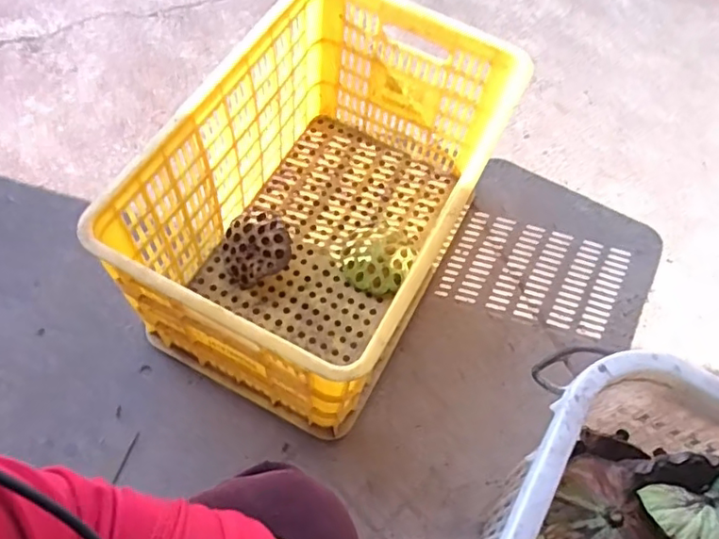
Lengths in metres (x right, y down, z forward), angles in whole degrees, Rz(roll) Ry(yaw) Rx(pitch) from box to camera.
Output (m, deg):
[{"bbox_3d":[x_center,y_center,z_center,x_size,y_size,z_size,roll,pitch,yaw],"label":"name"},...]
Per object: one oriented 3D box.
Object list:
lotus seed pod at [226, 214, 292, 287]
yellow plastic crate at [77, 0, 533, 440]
[{"bbox_3d":[-0.161,-0.033,0.956,0.100,0.081,0.105,-3,63,-7],"label":"lotus seed pod"},{"bbox_3d":[-0.039,-0.095,0.876,0.360,0.337,0.553,26,64,8],"label":"yellow plastic crate"}]

